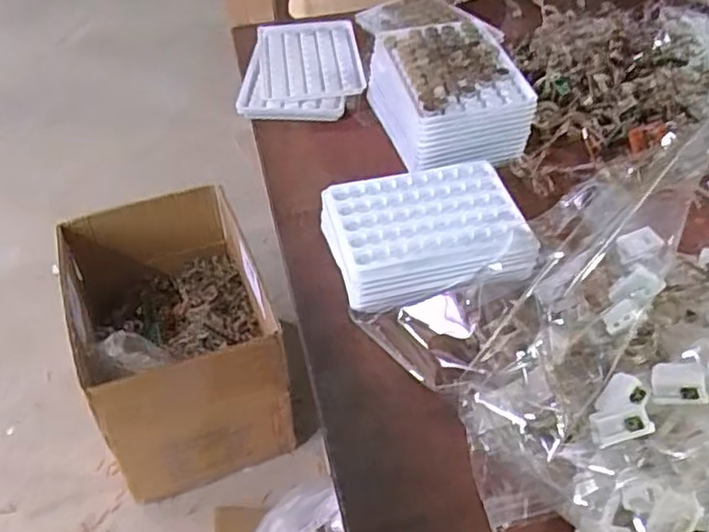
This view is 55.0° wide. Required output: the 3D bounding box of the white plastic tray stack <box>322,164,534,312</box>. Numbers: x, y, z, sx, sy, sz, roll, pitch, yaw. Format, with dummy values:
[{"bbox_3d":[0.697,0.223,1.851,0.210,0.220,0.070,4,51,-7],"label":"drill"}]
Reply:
[{"bbox_3d":[0.047,-0.022,0.470,0.129,0.044,0.102,-8,45,-7],"label":"white plastic tray stack"}]

